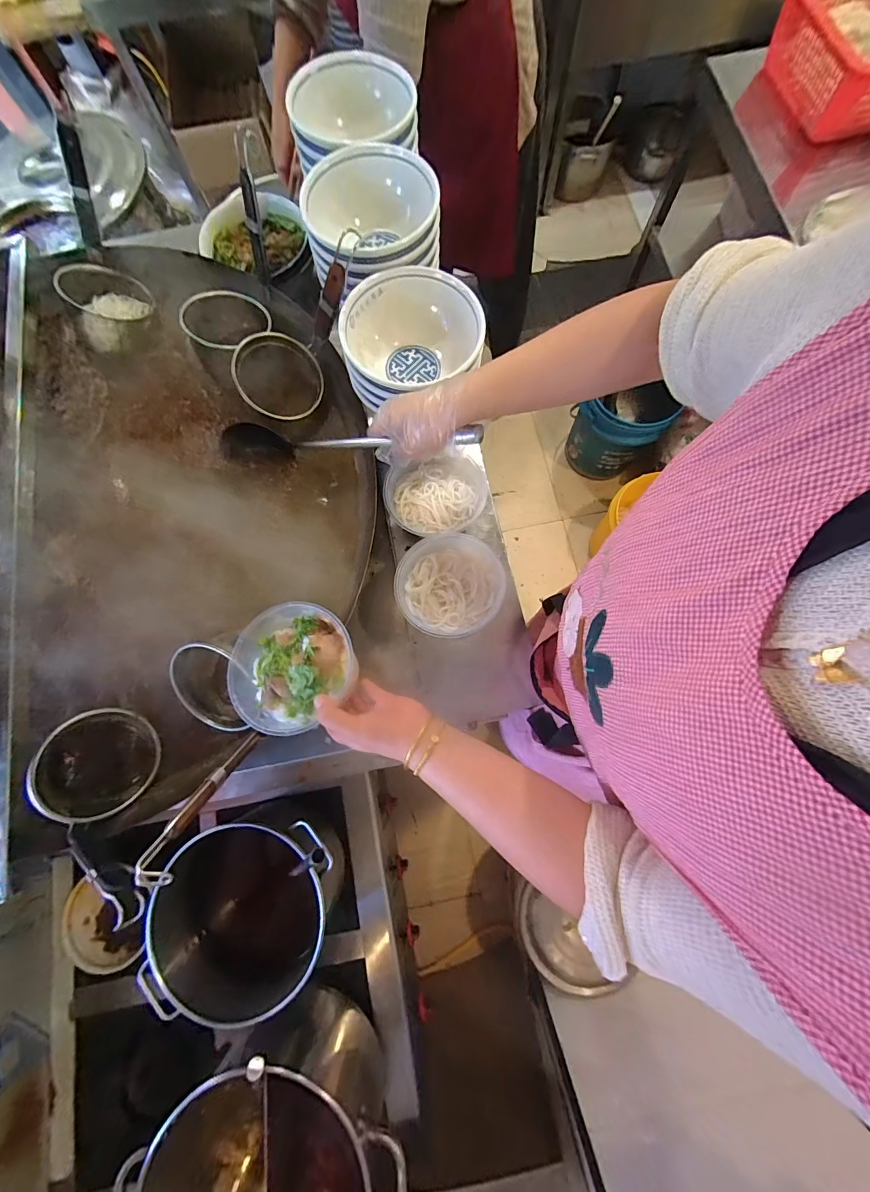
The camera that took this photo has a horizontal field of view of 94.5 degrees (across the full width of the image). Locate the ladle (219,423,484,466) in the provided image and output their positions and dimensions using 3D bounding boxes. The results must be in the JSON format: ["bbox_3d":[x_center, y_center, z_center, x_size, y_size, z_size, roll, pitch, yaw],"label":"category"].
[{"bbox_3d":[-0.134,-0.216,0.553,0.435,0.062,0.052,8,77,30],"label":"ladle"}]

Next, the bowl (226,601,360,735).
[{"bbox_3d":[-0.164,0.081,0.465,0.141,0.061,0.131,0,78,1],"label":"bowl"}]

